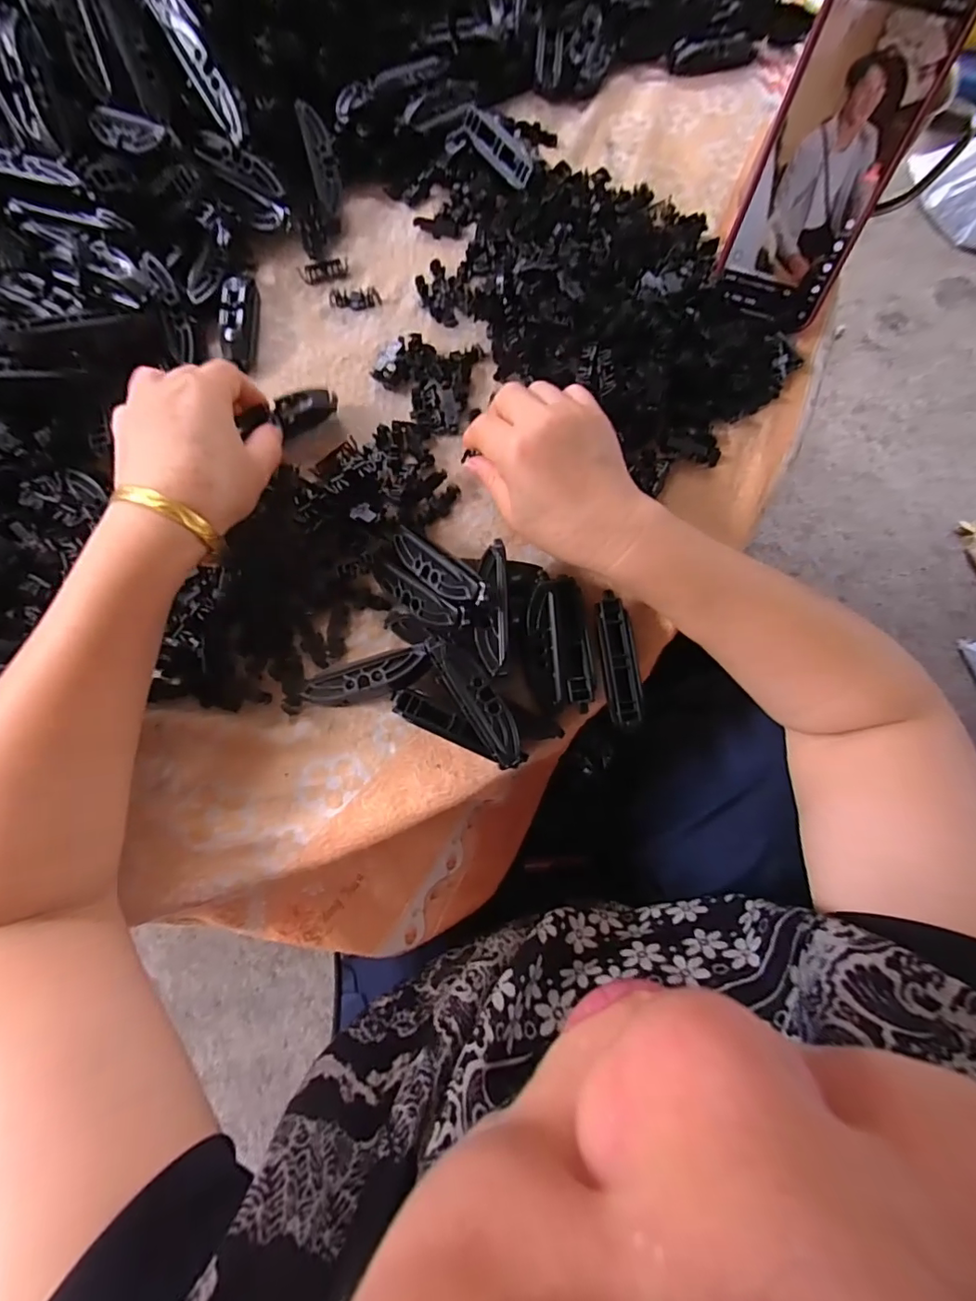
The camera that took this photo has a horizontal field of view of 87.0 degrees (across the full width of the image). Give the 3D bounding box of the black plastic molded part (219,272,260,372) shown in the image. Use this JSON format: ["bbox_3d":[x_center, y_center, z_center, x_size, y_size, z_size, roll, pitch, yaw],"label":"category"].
[{"bbox_3d":[-0.169,-0.225,0.349,0.019,0.020,0.070,-3,79,-2],"label":"black plastic molded part"}]

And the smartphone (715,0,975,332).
[{"bbox_3d":[0.203,-0.288,0.310,0.076,0.150,0.008,19,46,8],"label":"smartphone"}]

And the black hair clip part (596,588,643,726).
[{"bbox_3d":[0.078,0.004,0.304,0.021,0.008,0.077,-6,79,-2],"label":"black hair clip part"}]

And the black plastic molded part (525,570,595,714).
[{"bbox_3d":[0.043,-0.006,0.294,0.035,0.021,0.076,-9,79,-3],"label":"black plastic molded part"}]

